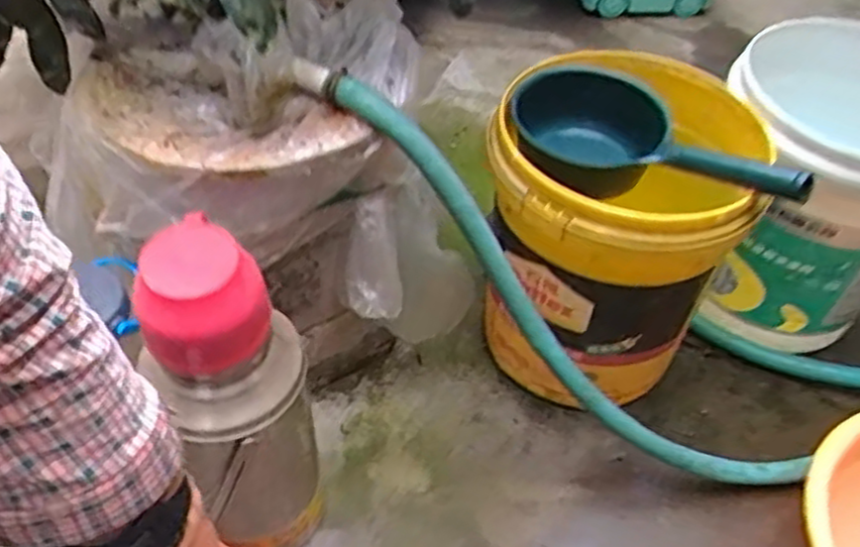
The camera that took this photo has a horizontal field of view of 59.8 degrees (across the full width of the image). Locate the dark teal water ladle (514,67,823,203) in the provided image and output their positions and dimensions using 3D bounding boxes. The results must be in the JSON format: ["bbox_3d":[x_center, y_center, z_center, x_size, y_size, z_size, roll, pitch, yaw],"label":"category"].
[{"bbox_3d":[0.268,-0.168,0.895,0.116,0.101,0.404,-19,32,-19],"label":"dark teal water ladle"}]

